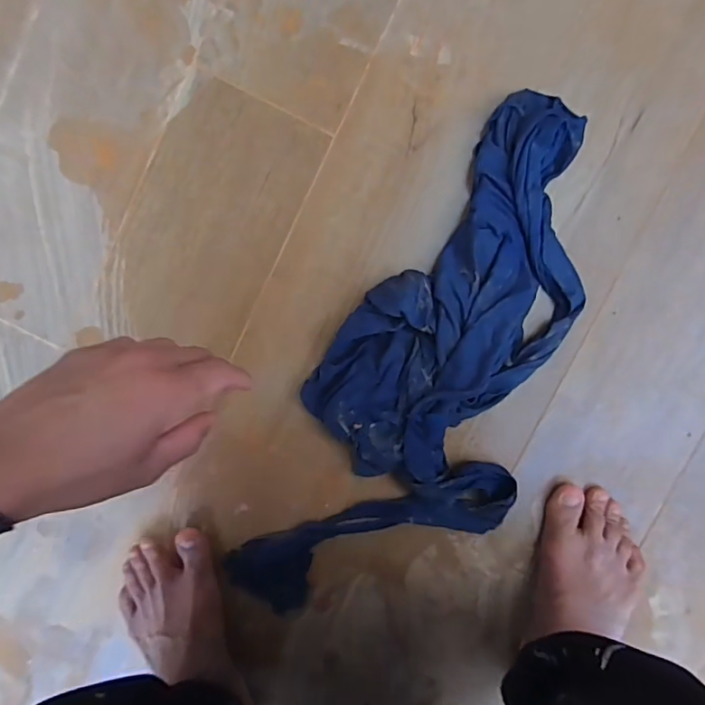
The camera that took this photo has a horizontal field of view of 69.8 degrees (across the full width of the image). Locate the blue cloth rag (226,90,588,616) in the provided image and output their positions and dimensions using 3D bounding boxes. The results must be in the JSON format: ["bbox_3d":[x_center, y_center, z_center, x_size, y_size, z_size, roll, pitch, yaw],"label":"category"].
[{"bbox_3d":[0.078,0.030,0.472,0.207,0.047,0.531,24,95,-1],"label":"blue cloth rag"}]

